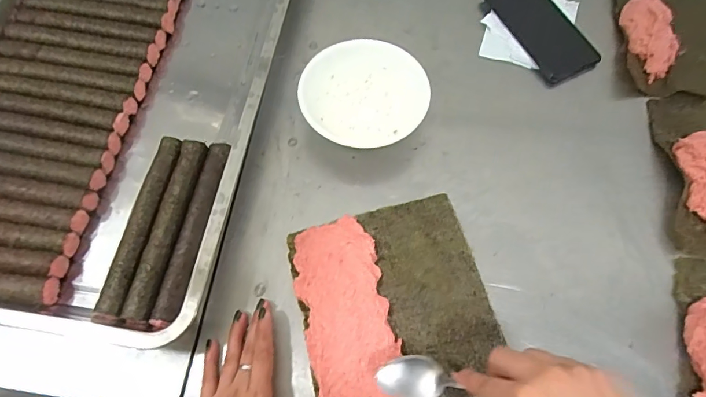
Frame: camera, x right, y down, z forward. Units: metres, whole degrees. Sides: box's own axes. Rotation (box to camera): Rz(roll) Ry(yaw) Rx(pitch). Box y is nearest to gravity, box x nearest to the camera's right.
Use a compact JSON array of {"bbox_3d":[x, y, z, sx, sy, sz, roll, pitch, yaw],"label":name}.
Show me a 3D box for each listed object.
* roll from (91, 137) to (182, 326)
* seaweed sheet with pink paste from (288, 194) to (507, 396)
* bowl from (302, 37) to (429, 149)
[{"bbox_3d":[-0.223,0.029,0.468,0.026,0.030,0.204,8,67,6],"label":"roll"},{"bbox_3d":[0.041,0.103,0.434,0.180,0.012,0.196,-14,67,-4],"label":"seaweed sheet with pink paste"},{"bbox_3d":[0.012,-0.123,0.520,0.141,0.048,0.132,-1,66,2],"label":"bowl"}]

